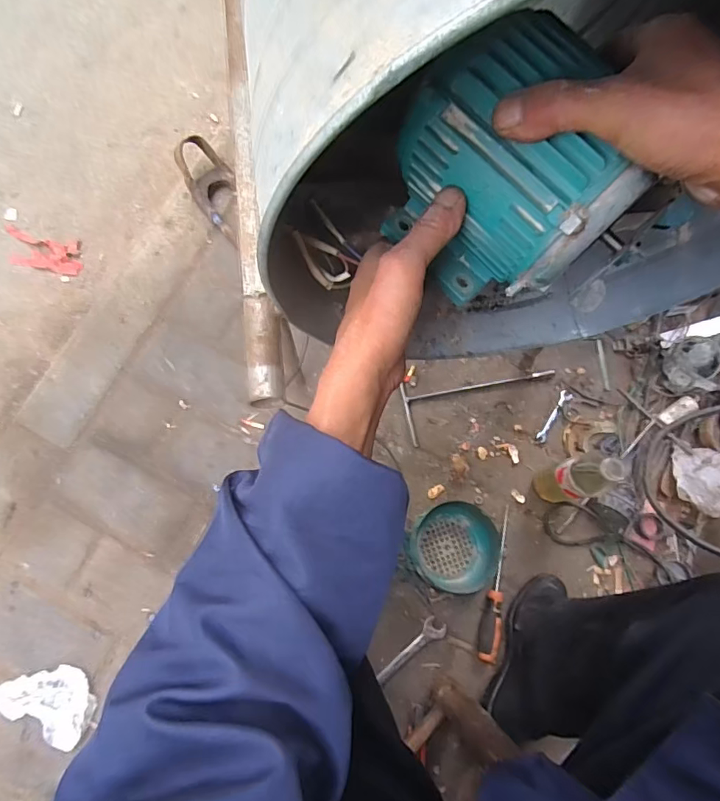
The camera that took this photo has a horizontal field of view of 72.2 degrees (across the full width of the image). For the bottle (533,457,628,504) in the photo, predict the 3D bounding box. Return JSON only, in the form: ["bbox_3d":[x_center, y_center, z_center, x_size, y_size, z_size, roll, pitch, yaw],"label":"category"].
[{"bbox_3d":[0.341,0.128,0.794,0.062,0.215,0.062,-3,75,-6],"label":"bottle"}]

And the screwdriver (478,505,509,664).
[{"bbox_3d":[0.234,0.308,0.836,0.031,0.038,0.247,13,77,3],"label":"screwdriver"}]

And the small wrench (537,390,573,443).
[{"bbox_3d":[0.371,0.029,0.944,0.020,0.010,0.116,34,74,5],"label":"small wrench"}]

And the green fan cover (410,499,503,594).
[{"bbox_3d":[0.163,0.251,0.852,0.155,0.063,0.148,6,74,-3],"label":"green fan cover"}]

